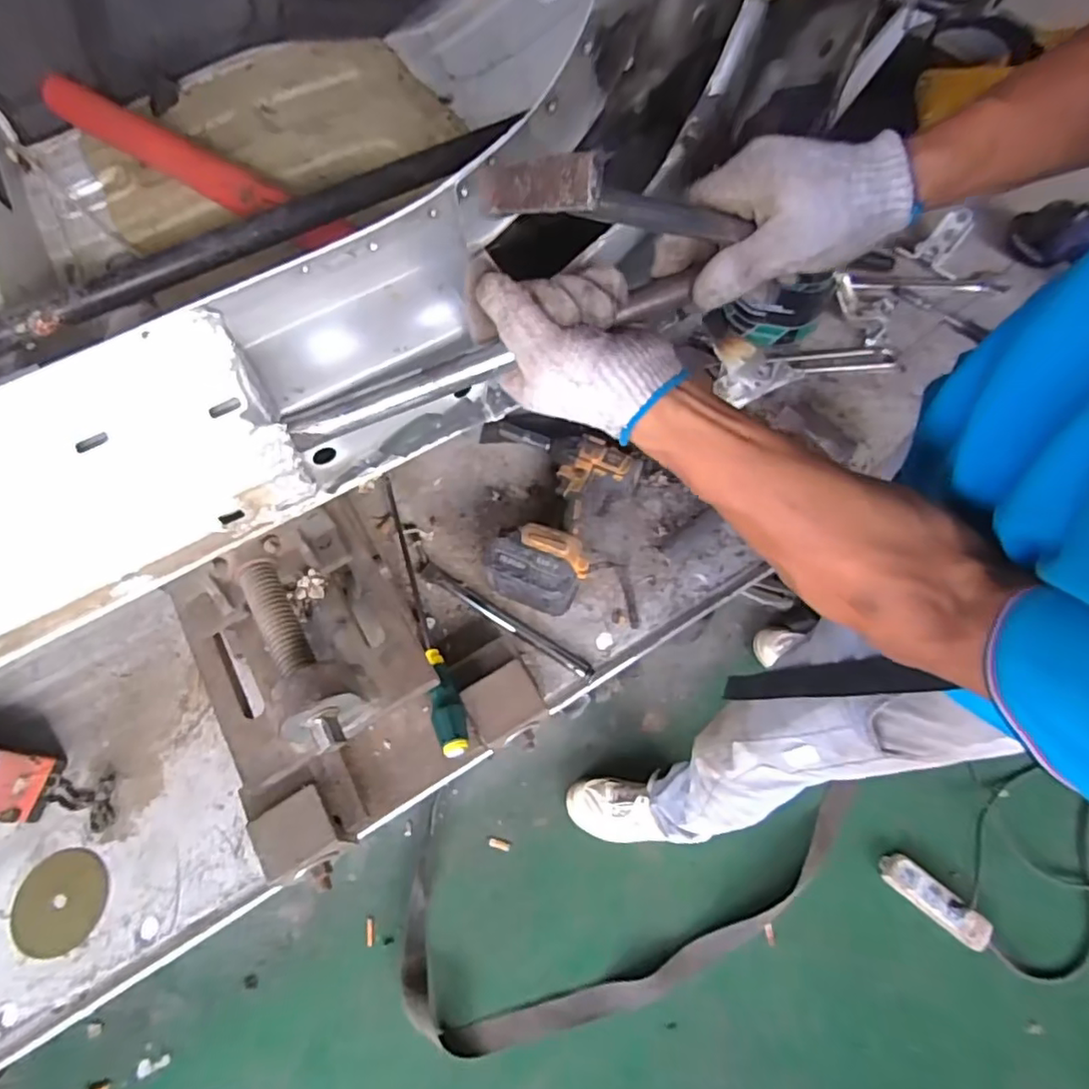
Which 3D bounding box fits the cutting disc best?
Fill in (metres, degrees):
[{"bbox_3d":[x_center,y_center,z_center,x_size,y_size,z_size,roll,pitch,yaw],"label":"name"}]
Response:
[{"bbox_3d":[-0.532,0.392,0.685,0.099,0.004,0.101,-1,66,3],"label":"cutting disc"}]

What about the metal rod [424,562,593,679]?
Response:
[{"bbox_3d":[-0.051,0.095,0.792,0.254,0.013,0.023,31,70,17],"label":"metal rod"}]

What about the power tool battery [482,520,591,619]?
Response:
[{"bbox_3d":[-0.009,0.032,0.785,0.116,0.077,0.094,15,66,10],"label":"power tool battery"}]

